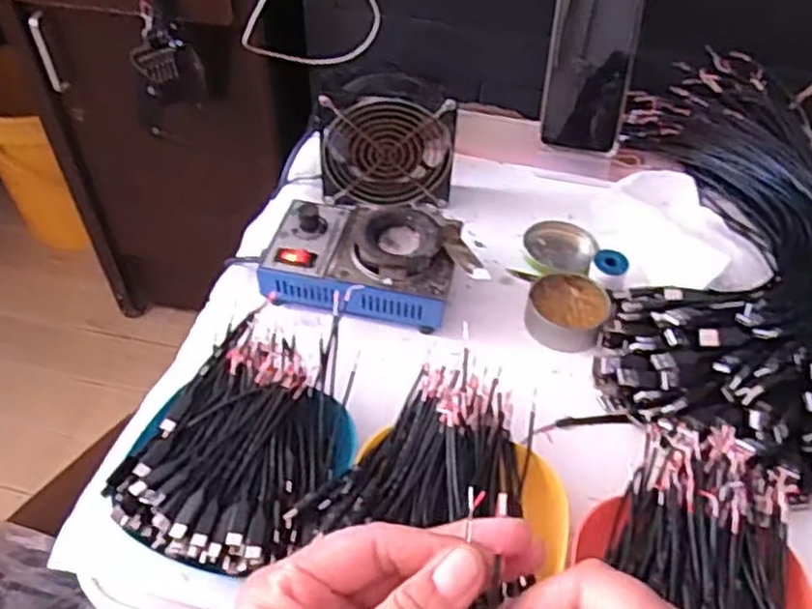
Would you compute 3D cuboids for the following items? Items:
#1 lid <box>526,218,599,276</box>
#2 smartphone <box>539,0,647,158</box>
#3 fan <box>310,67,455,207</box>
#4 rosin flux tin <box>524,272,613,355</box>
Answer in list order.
[{"bbox_3d":[0.139,-0.049,0.659,0.063,0.018,0.058,1,48,-1],"label":"lid"},{"bbox_3d":[0.176,-0.228,0.695,0.078,0.166,0.007,10,26,12],"label":"smartphone"},{"bbox_3d":[-0.015,-0.148,0.658,0.117,0.109,0.050,5,49,3],"label":"fan"},{"bbox_3d":[0.131,0.004,0.587,0.061,0.023,0.068,24,52,19],"label":"rosin flux tin"}]

